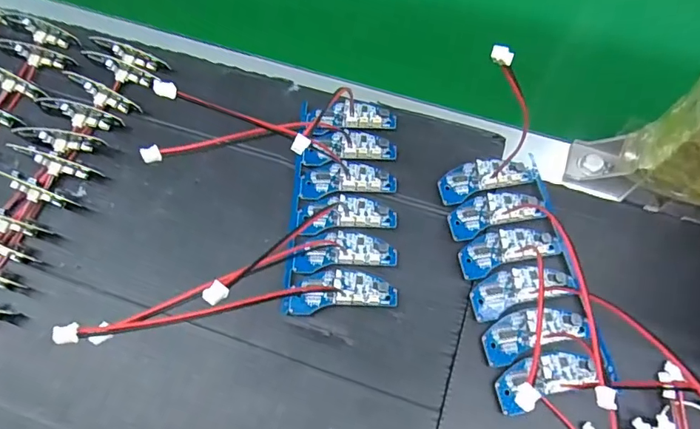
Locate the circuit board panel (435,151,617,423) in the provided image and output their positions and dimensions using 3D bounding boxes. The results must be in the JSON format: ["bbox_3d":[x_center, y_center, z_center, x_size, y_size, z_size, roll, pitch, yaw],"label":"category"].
[{"bbox_3d":[0.106,0.034,0.297,0.069,0.012,0.150,-9,65,-3],"label":"circuit board panel"}]

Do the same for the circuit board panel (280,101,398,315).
[{"bbox_3d":[-0.004,-0.011,0.321,0.069,0.013,0.153,2,65,2],"label":"circuit board panel"}]

